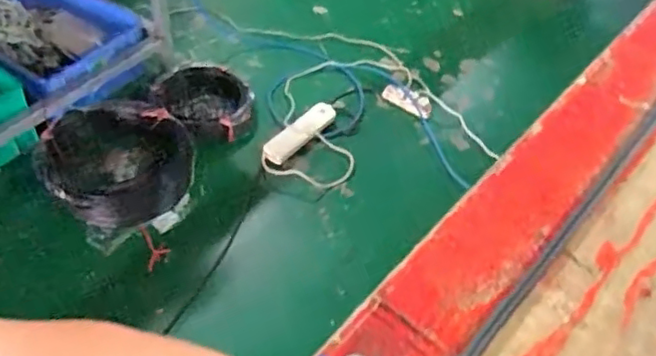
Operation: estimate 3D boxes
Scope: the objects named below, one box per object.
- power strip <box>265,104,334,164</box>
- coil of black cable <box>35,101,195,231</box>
[{"bbox_3d":[-0.086,-0.147,1.981,0.086,0.031,0.311,33,54,21],"label":"power strip"},{"bbox_3d":[-0.586,-0.060,1.743,0.395,0.097,0.379,3,49,-3],"label":"coil of black cable"}]

